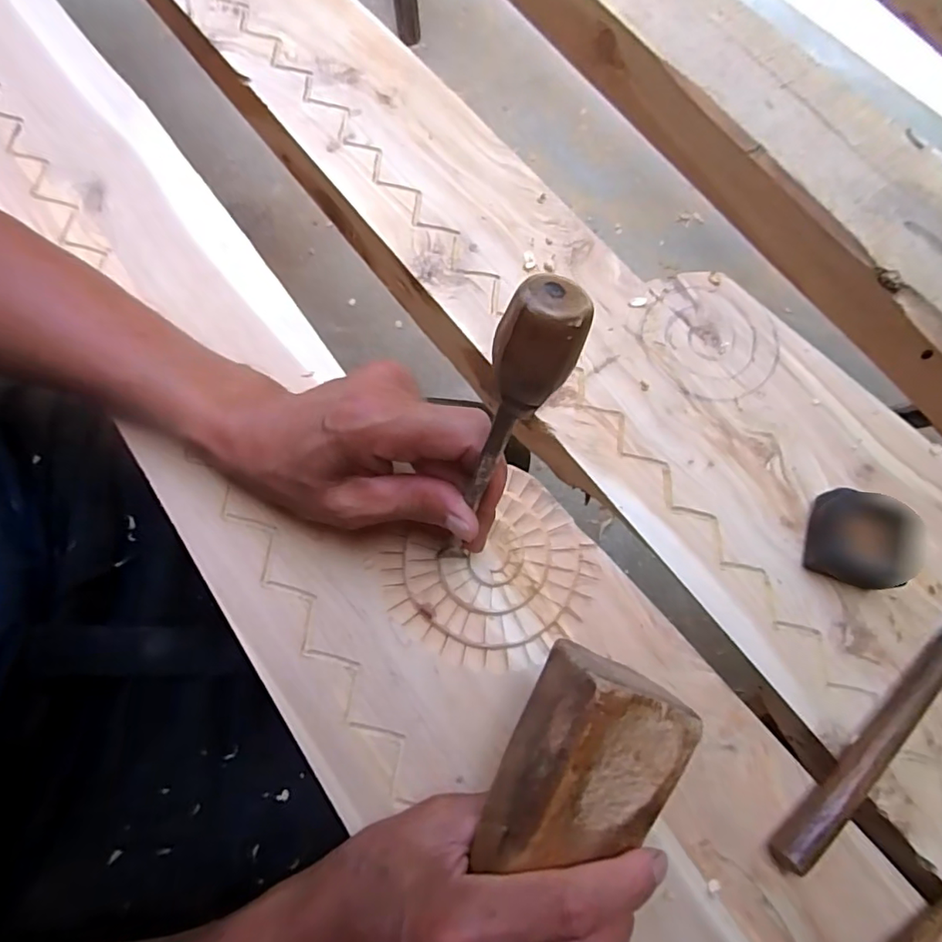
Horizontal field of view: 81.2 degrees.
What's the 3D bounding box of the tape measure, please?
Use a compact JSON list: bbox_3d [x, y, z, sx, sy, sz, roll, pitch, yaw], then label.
[{"bbox_3d":[0.225,0.040,0.324,0.041,0.035,0.050,14,76,2],"label":"tape measure"}]

